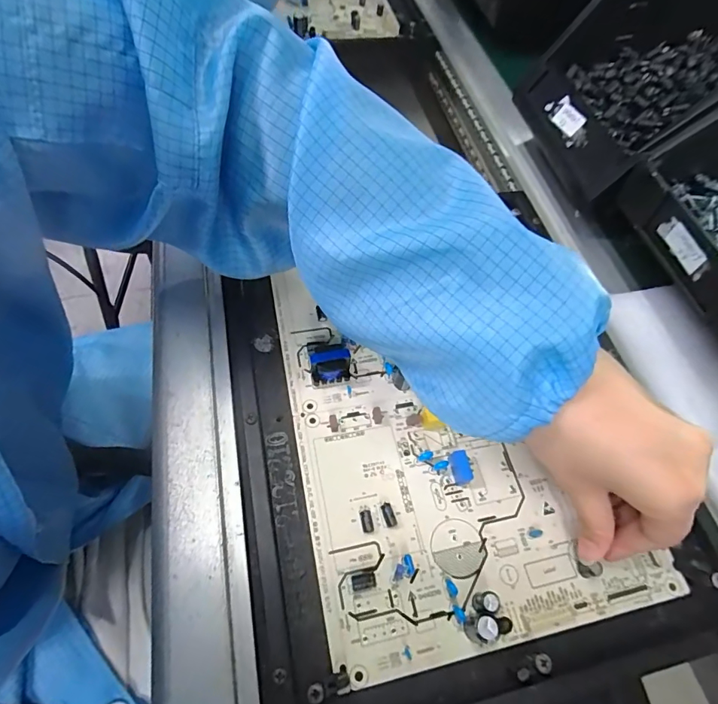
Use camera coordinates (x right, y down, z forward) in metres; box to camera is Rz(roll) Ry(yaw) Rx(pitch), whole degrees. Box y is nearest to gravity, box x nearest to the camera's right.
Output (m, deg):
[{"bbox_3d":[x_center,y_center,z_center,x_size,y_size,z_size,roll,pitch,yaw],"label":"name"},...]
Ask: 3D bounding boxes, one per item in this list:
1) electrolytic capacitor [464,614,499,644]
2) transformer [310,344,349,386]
[{"bbox_3d":[0.060,0.137,0.219,0.012,0.021,0.012,2,60,-3],"label":"electrolytic capacitor"},{"bbox_3d":[-0.019,0.007,0.284,0.025,0.026,0.018,-8,61,-8],"label":"transformer"}]

